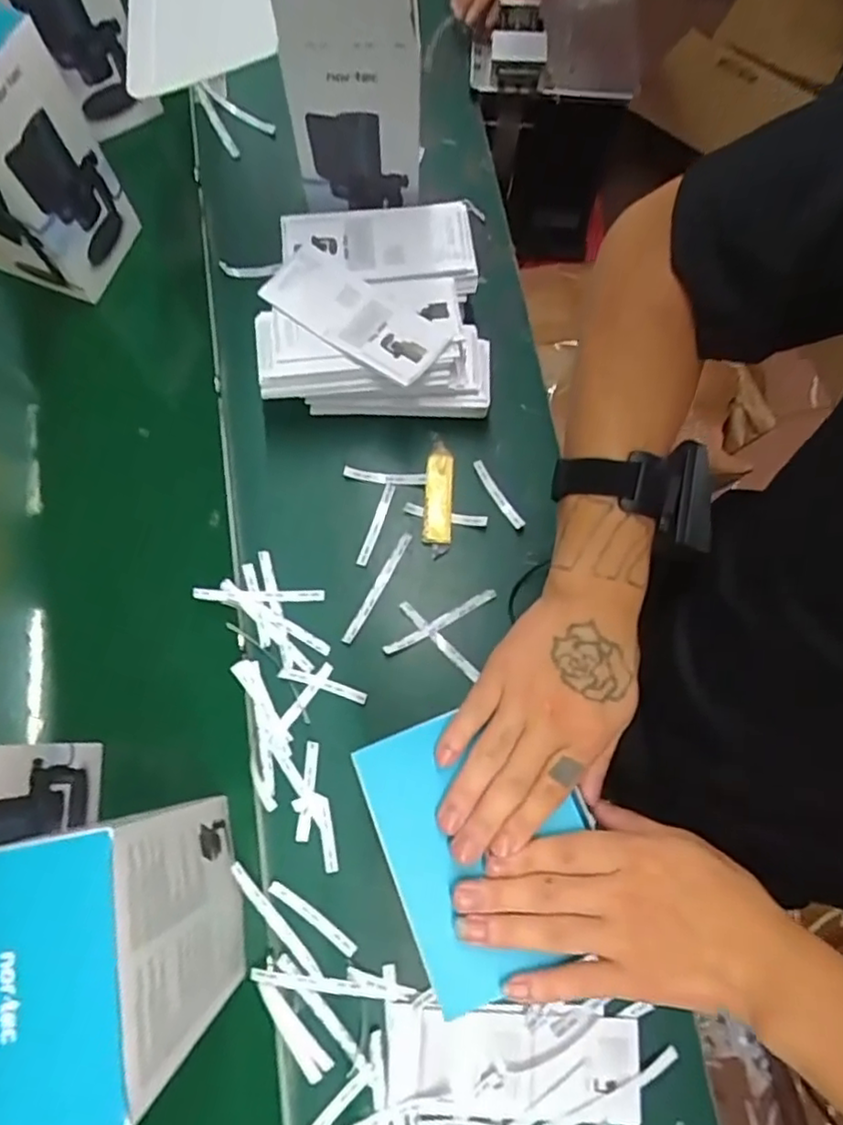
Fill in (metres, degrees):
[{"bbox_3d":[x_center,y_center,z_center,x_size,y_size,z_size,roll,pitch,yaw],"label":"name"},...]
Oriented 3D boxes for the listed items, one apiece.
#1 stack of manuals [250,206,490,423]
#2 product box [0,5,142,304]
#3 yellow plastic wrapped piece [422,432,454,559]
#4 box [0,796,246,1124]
[{"bbox_3d":[-0.044,-0.254,0.666,0.227,0.087,0.199,0,75,-2],"label":"stack of manuals"},{"bbox_3d":[-0.405,-0.396,0.617,0.142,0.232,0.123,21,75,4],"label":"product box"},{"bbox_3d":[0.018,-0.072,0.663,0.029,0.008,0.128,4,75,-1],"label":"yellow plastic wrapped piece"},{"bbox_3d":[-0.216,0.258,0.450,0.118,0.234,0.144,-10,78,-2],"label":"box"}]

